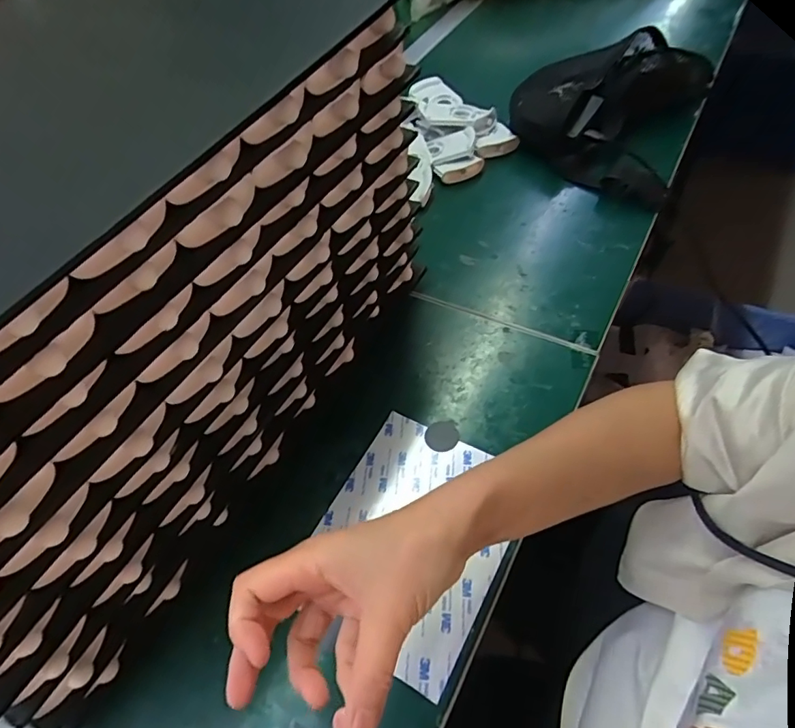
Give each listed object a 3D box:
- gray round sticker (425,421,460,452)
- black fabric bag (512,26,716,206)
[{"bbox_3d":[0.039,0.061,0.441,0.028,0.004,0.028,-4,53,5],"label":"gray round sticker"},{"bbox_3d":[0.280,-0.353,0.685,0.222,0.083,0.344,18,58,20],"label":"black fabric bag"}]

